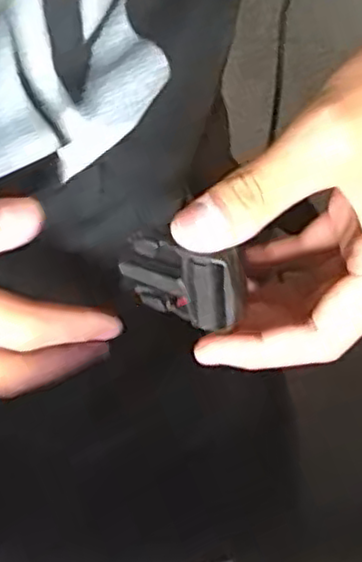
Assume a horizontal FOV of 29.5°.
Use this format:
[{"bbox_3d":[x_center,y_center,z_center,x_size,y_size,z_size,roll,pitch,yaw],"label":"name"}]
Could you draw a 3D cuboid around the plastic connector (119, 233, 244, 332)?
[{"bbox_3d":[0.000,-0.001,0.254,0.052,0.040,0.010,16,50,26],"label":"plastic connector"}]

